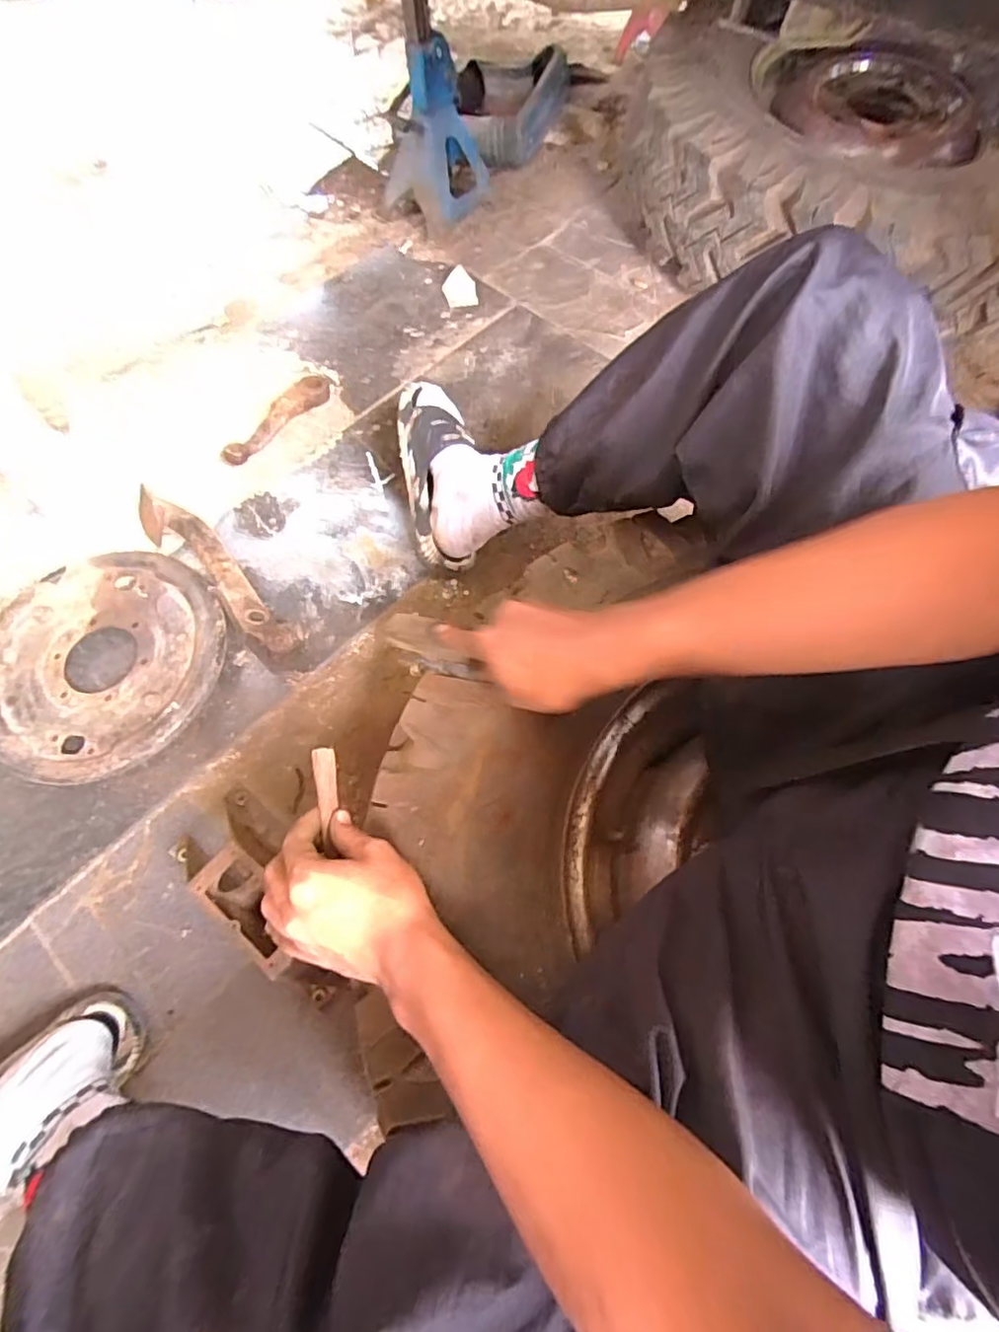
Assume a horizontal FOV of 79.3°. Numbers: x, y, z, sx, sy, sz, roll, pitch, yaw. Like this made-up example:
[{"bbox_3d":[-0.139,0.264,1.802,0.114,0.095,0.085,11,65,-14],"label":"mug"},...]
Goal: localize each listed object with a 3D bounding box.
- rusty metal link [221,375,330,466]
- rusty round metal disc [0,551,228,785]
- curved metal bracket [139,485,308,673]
[{"bbox_3d":[-0.330,-0.370,0.887,0.050,0.032,0.206,36,71,16],"label":"rusty metal link"},{"bbox_3d":[-0.486,-0.004,0.738,0.284,0.033,0.287,0,65,1],"label":"rusty round metal disc"},{"bbox_3d":[-0.363,-0.119,0.779,0.065,0.050,0.330,-41,76,-19],"label":"curved metal bracket"}]

